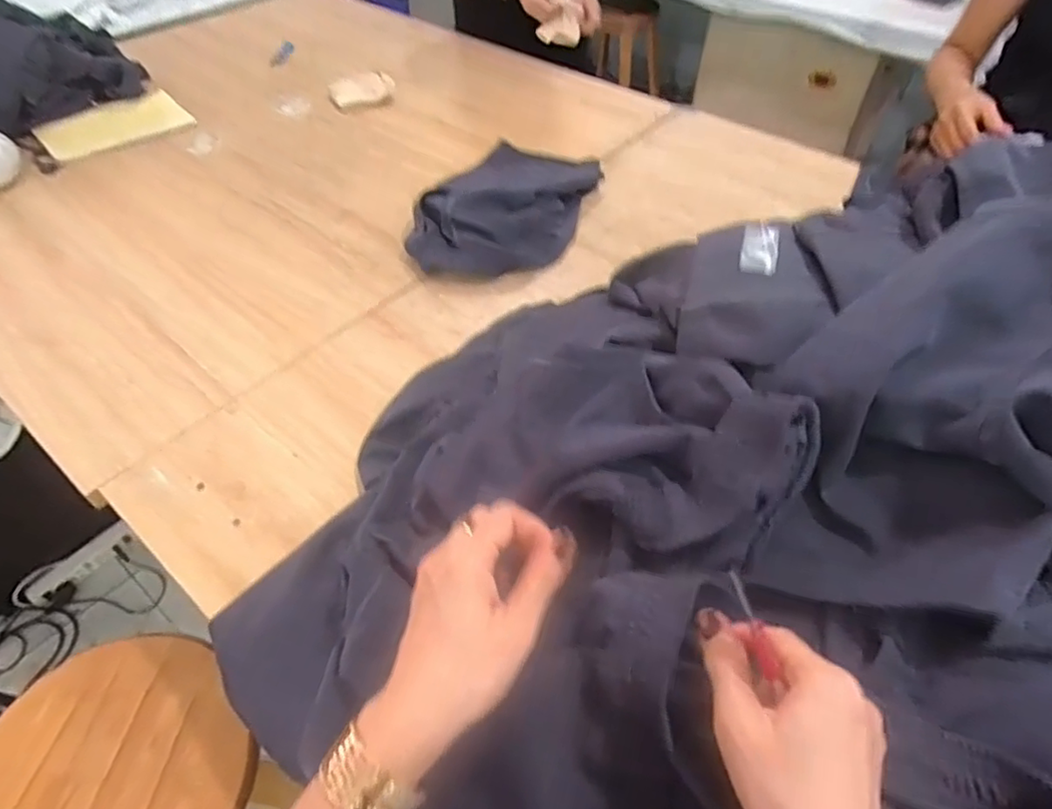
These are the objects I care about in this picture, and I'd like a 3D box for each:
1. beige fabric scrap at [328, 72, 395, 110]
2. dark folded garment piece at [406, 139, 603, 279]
[{"bbox_3d":[-0.328,-0.633,1.231,0.129,0.035,0.087,-19,53,-15],"label":"beige fabric scrap"},{"bbox_3d":[-0.017,-0.318,0.937,0.203,0.084,0.358,23,53,18],"label":"dark folded garment piece"}]

